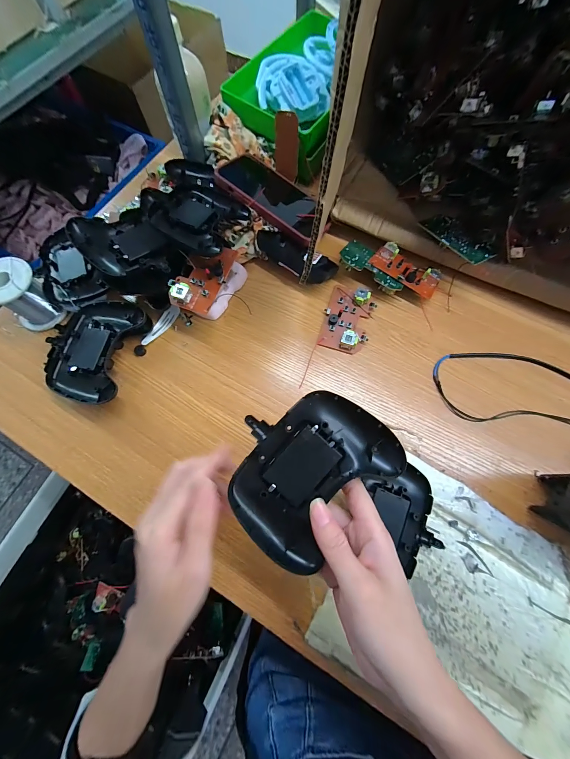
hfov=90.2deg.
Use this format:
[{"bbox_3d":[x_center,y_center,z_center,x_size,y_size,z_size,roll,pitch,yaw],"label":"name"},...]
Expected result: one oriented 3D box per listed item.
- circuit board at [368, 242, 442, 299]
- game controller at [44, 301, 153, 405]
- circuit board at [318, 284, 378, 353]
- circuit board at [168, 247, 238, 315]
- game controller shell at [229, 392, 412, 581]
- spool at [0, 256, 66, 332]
[{"bbox_3d":[0.159,-0.144,0.373,0.090,0.015,0.043,32,75,11],"label":"circuit board"},{"bbox_3d":[-0.229,-0.037,0.340,0.105,0.030,0.121,14,73,6],"label":"game controller"},{"bbox_3d":[0.080,-0.080,0.358,0.056,0.013,0.089,17,73,7],"label":"circuit board"},{"bbox_3d":[-0.097,-0.123,0.332,0.053,0.017,0.088,23,74,9],"label":"circuit board"},{"bbox_3d":[0.016,0.068,0.211,0.096,0.027,0.121,43,81,11],"label":"game controller shell"},{"bbox_3d":[-0.325,-0.105,0.353,0.064,0.068,0.064,32,75,11],"label":"spool"}]

